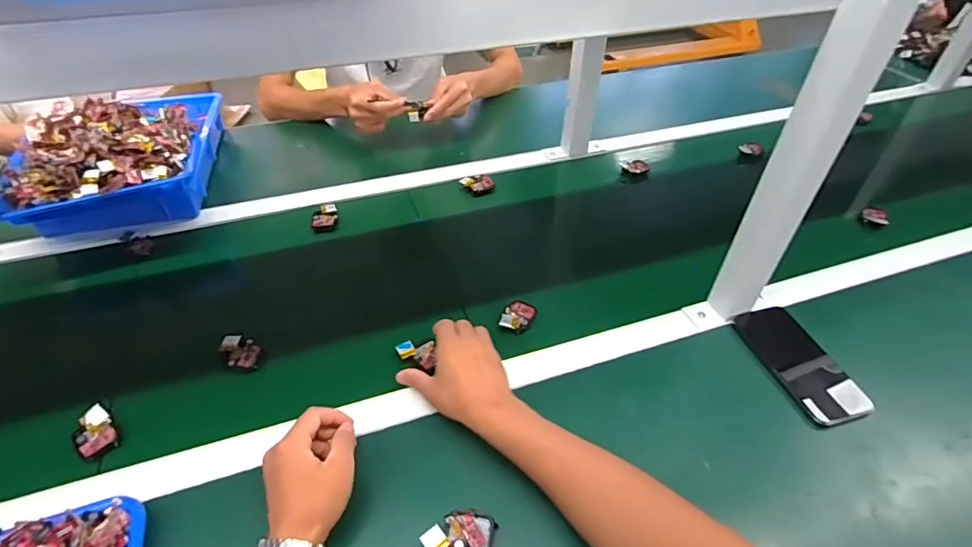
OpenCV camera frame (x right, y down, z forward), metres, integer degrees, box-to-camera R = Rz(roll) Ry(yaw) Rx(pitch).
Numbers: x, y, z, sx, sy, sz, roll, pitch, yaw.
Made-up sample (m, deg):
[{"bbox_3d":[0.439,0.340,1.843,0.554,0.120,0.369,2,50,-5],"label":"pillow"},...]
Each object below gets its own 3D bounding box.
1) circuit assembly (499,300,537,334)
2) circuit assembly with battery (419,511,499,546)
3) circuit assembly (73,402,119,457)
[{"bbox_3d":[0.043,0.053,0.656,0.038,0.009,0.057,19,46,18],"label":"circuit assembly"},{"bbox_3d":[-0.023,0.234,0.456,0.064,0.012,0.039,0,43,-1],"label":"circuit assembly with battery"},{"bbox_3d":[-0.408,0.163,0.524,0.035,0.016,0.052,-28,51,-27],"label":"circuit assembly"}]

